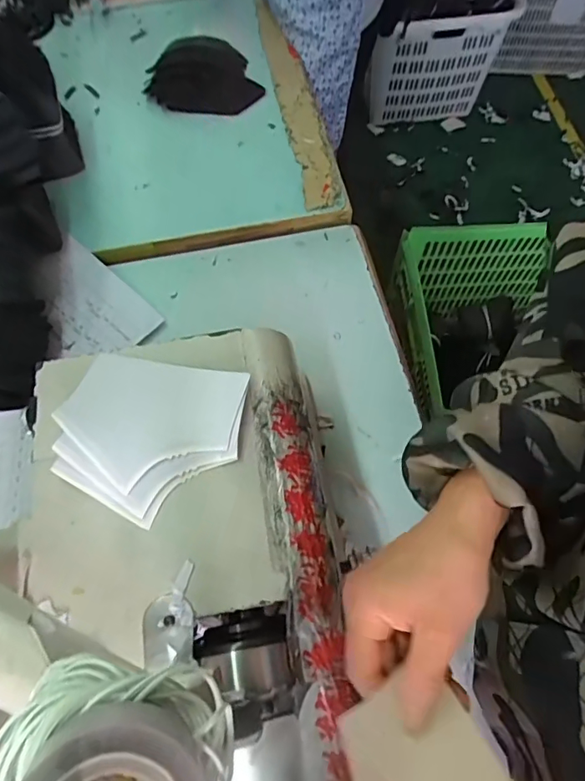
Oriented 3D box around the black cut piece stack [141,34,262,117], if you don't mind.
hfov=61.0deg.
[{"bbox_3d":[-0.133,-0.499,0.776,0.170,0.028,0.150,4,66,1],"label":"black cut piece stack"}]

